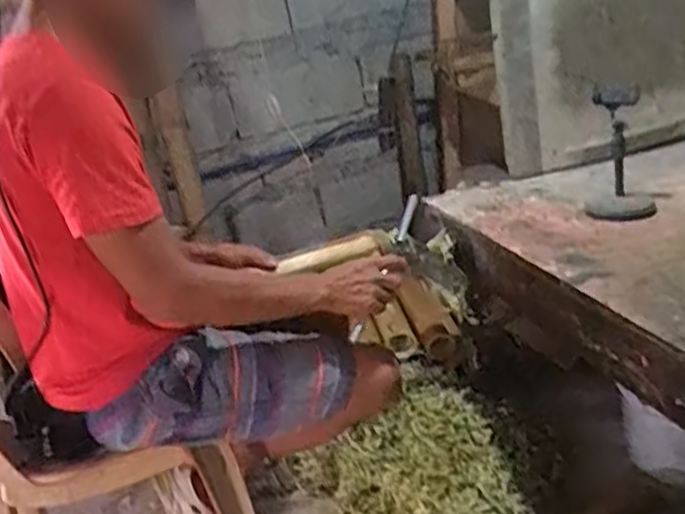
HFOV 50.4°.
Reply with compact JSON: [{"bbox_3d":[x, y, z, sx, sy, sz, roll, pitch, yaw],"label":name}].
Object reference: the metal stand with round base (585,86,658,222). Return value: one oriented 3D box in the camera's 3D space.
[{"bbox_3d":[0.453,-0.174,1.191,0.107,0.187,0.144,-1,20,19],"label":"metal stand with round base"}]

